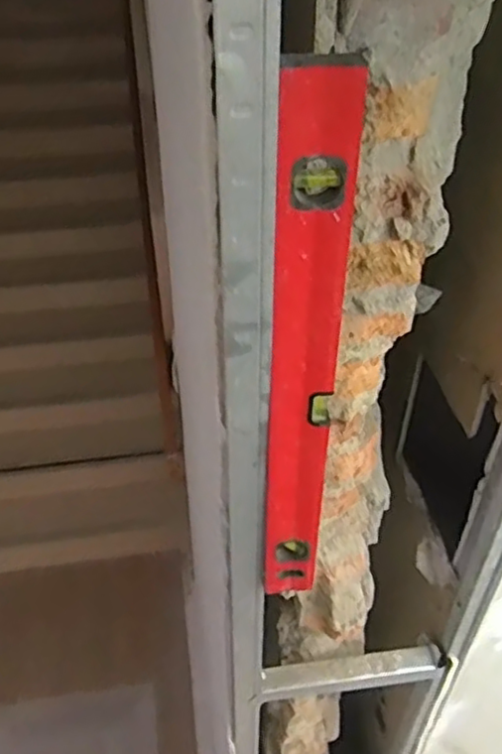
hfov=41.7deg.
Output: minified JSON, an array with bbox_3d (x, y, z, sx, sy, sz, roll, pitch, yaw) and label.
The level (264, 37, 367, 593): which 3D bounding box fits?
[{"bbox_3d":[0.049,0.014,0.604,0.060,0.568,0.024,5,39,6],"label":"level"}]

